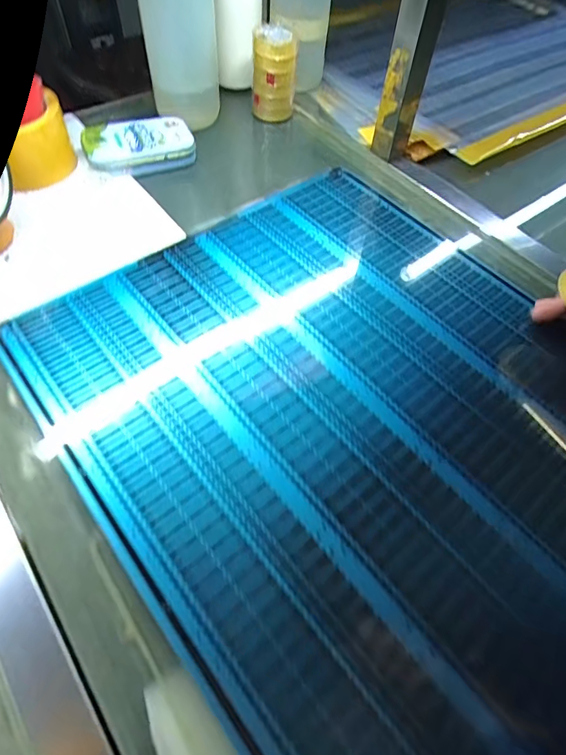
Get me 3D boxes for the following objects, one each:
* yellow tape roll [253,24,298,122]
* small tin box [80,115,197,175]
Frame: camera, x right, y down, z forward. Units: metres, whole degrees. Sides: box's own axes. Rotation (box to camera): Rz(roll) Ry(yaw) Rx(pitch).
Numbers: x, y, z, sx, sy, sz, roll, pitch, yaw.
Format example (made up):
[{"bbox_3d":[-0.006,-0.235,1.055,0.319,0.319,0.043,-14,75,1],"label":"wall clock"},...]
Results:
[{"bbox_3d":[-0.010,-0.341,0.503,0.049,0.083,0.046,2,56,-3],"label":"yellow tape roll"},{"bbox_3d":[-0.151,-0.242,0.466,0.108,0.021,0.078,-17,59,-15],"label":"small tin box"}]

